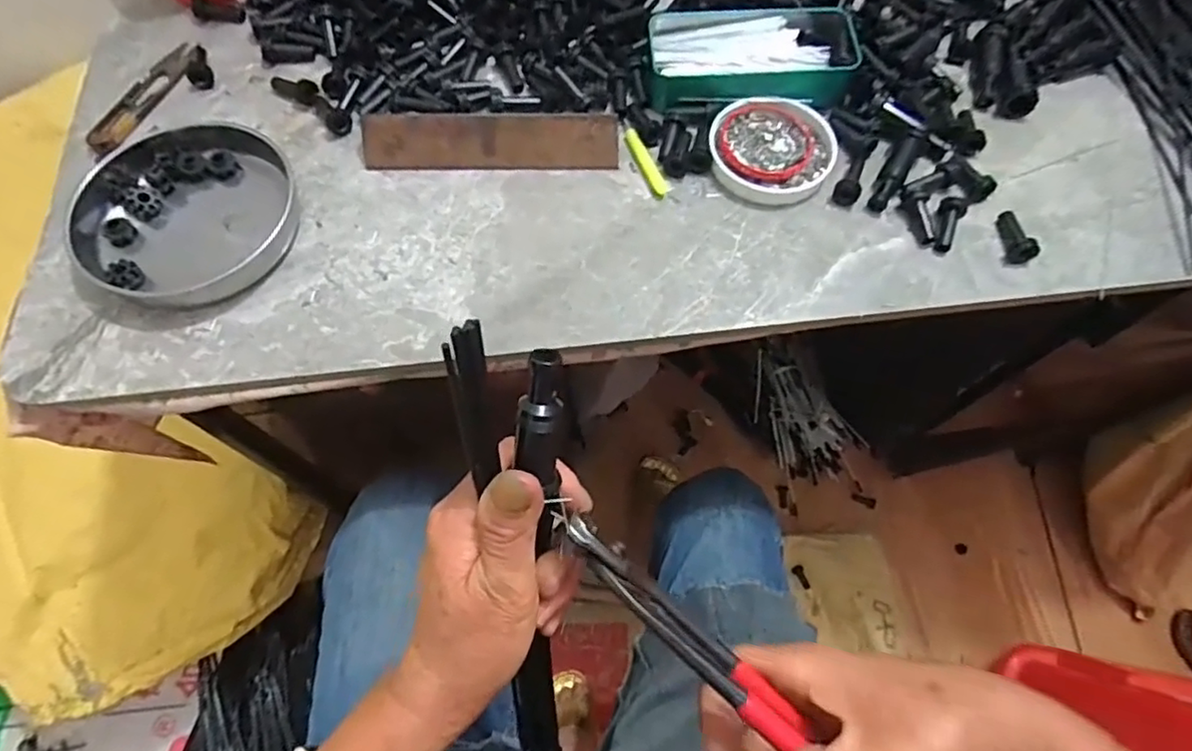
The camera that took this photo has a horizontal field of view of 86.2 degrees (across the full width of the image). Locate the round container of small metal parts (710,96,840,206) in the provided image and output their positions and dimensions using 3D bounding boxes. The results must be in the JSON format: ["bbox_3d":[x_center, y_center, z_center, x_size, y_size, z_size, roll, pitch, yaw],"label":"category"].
[{"bbox_3d":[0.127,-0.165,0.462,0.086,0.014,0.088,0,66,0],"label":"round container of small metal parts"}]

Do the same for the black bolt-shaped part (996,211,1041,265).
[{"bbox_3d":[0.287,-0.096,0.435,0.016,0.020,0.039,2,66,0],"label":"black bolt-shaped part"}]

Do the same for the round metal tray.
[{"bbox_3d":[-0.277,-0.116,0.427,0.151,0.026,0.135,35,70,14],"label":"round metal tray"}]

